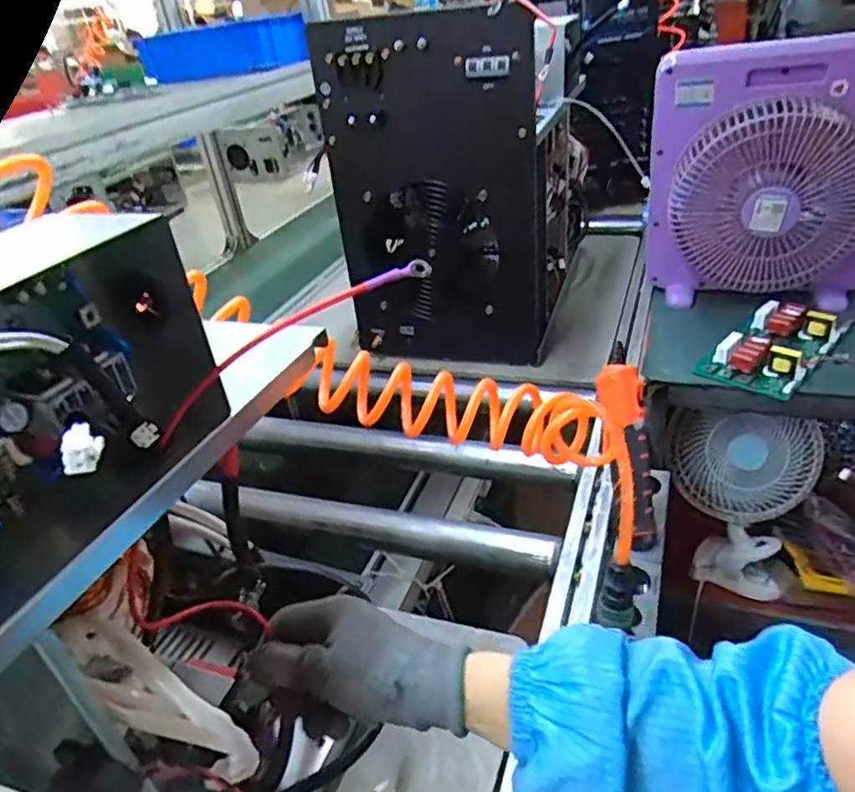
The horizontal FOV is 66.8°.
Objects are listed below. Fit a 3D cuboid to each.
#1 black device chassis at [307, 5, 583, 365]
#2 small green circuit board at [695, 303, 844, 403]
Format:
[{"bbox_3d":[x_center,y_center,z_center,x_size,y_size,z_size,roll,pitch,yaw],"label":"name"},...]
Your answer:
[{"bbox_3d":[0.043,-0.301,0.948,0.294,0.443,0.267,6,35,21],"label":"black device chassis"},{"bbox_3d":[0.451,-0.061,0.836,0.186,0.042,0.115,-27,37,-28],"label":"small green circuit board"}]

